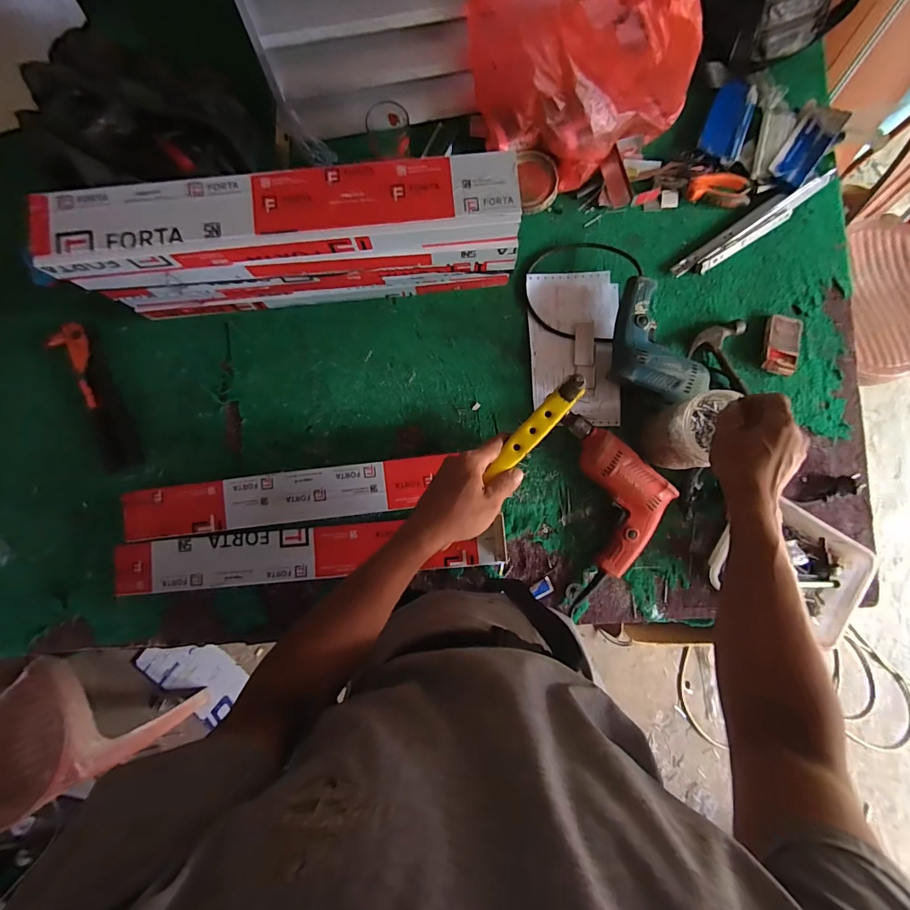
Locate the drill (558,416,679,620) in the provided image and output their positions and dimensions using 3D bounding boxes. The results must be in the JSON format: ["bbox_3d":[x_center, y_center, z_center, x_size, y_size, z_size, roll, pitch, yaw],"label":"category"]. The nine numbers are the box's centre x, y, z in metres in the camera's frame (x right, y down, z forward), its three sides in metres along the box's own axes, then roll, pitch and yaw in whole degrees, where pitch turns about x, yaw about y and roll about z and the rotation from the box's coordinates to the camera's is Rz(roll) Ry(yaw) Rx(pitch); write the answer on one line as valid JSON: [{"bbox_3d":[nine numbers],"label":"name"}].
[{"bbox_3d":[0.250,0.065,0.653,0.158,0.058,0.270,-5,86,-1],"label":"drill"}]

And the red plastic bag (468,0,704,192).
[{"bbox_3d":[0.183,-0.529,0.581,0.341,0.276,0.136,10,86,-1],"label":"red plastic bag"}]

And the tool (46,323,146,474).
[{"bbox_3d":[-0.558,-0.090,0.662,0.059,0.022,0.230,-23,87,-3],"label":"tool"}]

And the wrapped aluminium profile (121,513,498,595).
[{"bbox_3d":[-0.211,0.151,0.648,0.579,0.039,0.086,-4,86,-1],"label":"wrapped aluminium profile"}]

